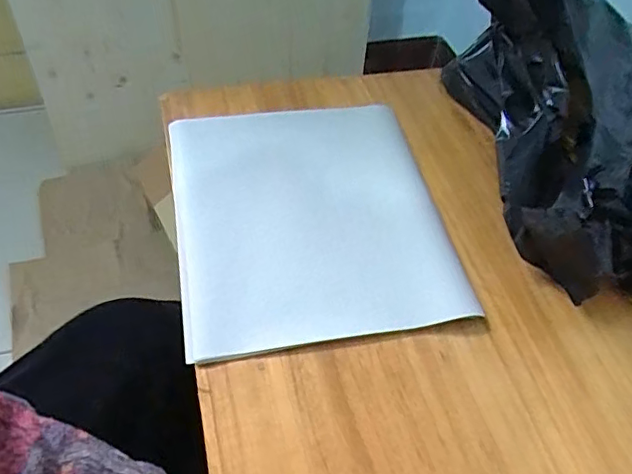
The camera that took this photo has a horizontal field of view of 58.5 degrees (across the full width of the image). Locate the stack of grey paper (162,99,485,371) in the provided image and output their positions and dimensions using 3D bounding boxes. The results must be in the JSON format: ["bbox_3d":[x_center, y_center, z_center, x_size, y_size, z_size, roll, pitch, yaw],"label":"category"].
[{"bbox_3d":[-0.005,-0.022,0.486,0.225,0.011,0.246,-7,53,-10],"label":"stack of grey paper"}]

